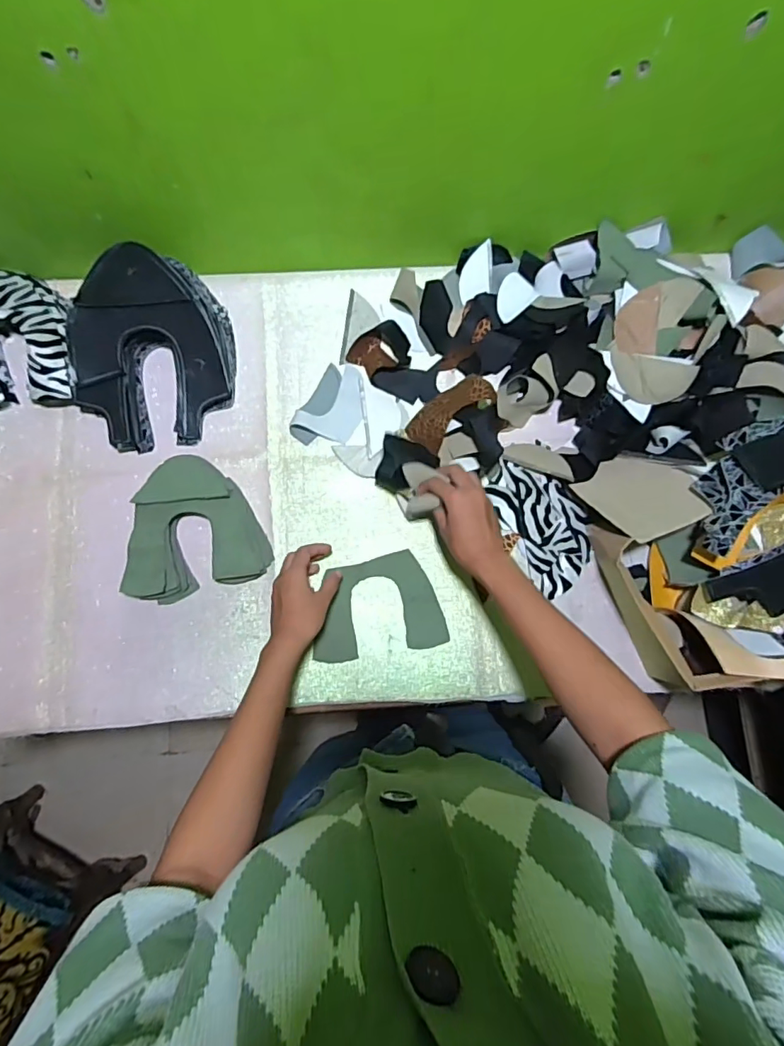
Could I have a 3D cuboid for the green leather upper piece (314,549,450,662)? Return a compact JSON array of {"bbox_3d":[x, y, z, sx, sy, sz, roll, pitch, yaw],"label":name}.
[{"bbox_3d":[-0.023,0.111,0.670,0.165,0.004,0.125,-14,83,-4],"label":"green leather upper piece"}]

